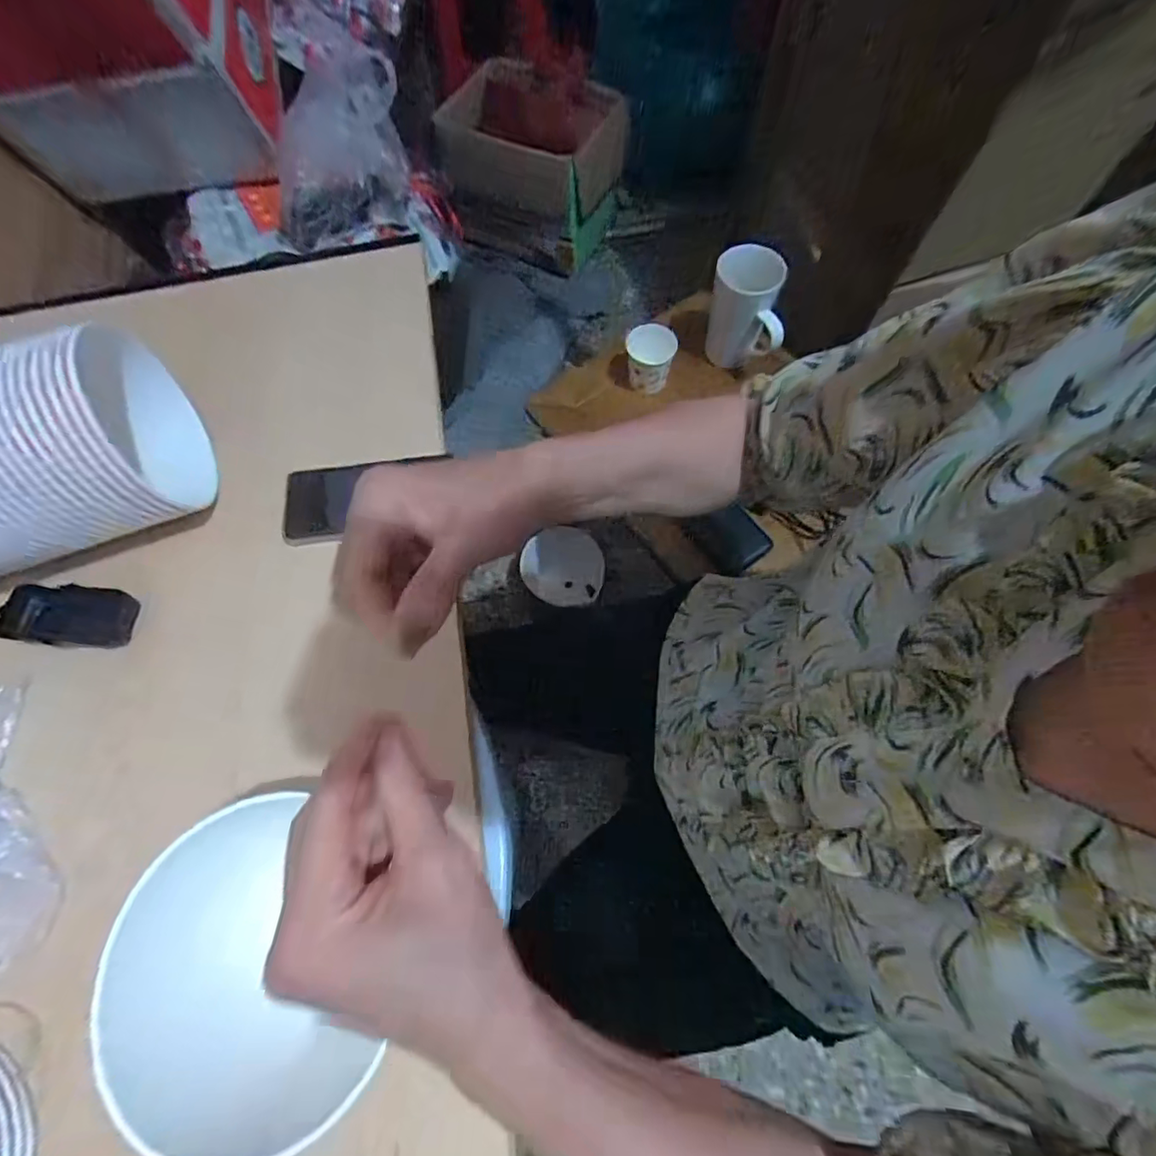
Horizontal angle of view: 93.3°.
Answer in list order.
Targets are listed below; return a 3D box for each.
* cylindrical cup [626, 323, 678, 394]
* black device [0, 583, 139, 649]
[{"bbox_3d":[0.107,-0.323,0.801,0.069,0.081,0.069,-1,69,2],"label":"cylindrical cup"},{"bbox_3d":[-0.461,0.034,0.492,0.109,0.023,0.051,3,69,3],"label":"black device"}]

